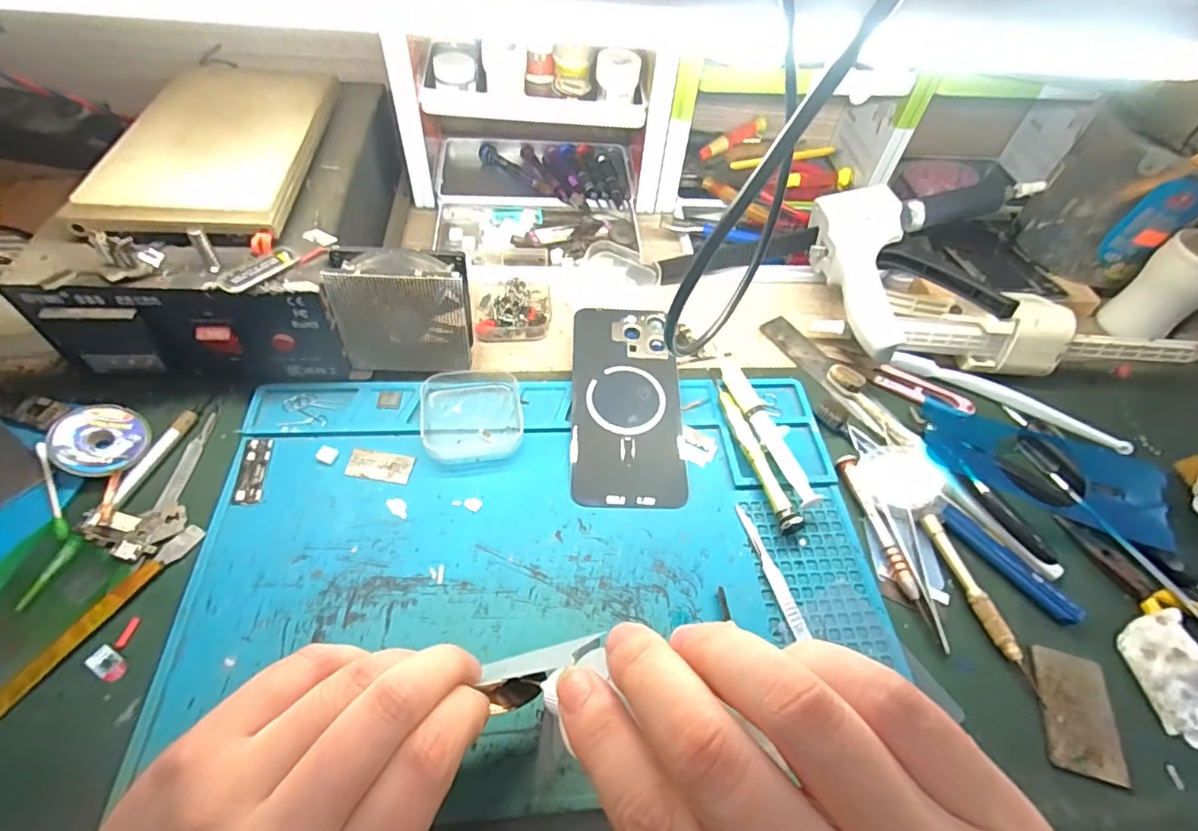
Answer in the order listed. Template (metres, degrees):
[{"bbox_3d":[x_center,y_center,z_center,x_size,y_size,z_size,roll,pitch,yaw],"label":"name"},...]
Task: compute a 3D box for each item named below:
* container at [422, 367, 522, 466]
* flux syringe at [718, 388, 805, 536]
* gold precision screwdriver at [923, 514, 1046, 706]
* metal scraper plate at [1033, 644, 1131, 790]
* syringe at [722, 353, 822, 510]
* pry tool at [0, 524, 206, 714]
[{"bbox_3d":[-0.083,-0.001,0.368,0.061,0.016,0.065,-6,55,-10],"label":"container"},{"bbox_3d":[0.103,0.026,0.366,0.016,0.013,0.106,-12,56,-14],"label":"flux syringe"},{"bbox_3d":[0.218,0.105,0.320,0.009,0.008,0.104,-12,56,-14],"label":"gold precision screwdriver"},{"bbox_3d":[0.252,0.154,0.293,0.037,0.004,0.060,16,54,6],"label":"metal scraper plate"},{"bbox_3d":[0.111,0.006,0.380,0.019,0.014,0.128,-14,57,-15],"label":"syringe"},{"bbox_3d":[-0.255,0.103,0.281,0.012,0.006,0.119,27,56,13],"label":"pry tool"}]

